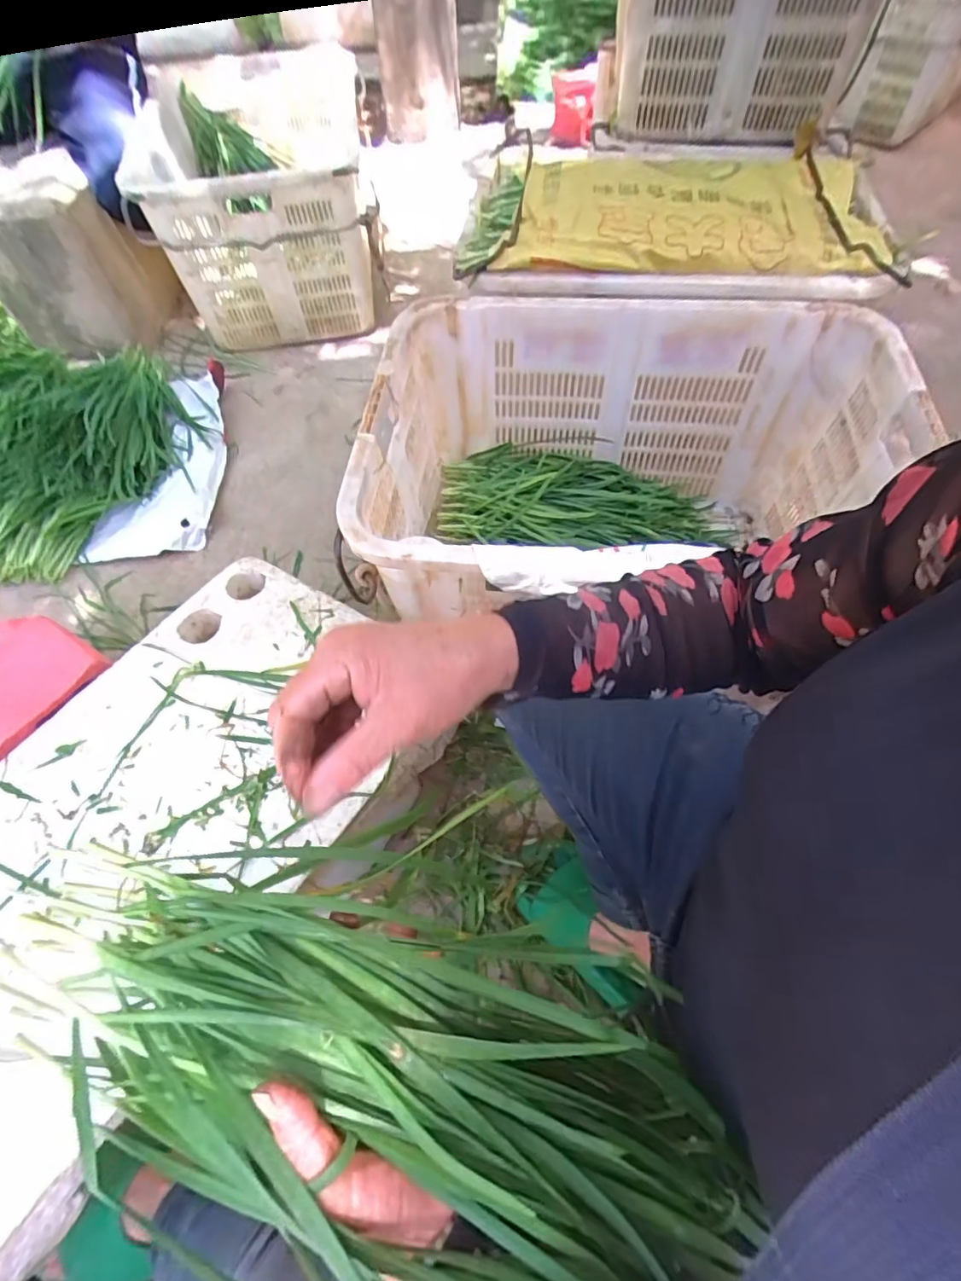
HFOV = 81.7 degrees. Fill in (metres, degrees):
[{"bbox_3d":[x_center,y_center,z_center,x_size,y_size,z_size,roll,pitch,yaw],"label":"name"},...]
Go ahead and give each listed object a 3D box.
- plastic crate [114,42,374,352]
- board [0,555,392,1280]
[{"bbox_3d":[-0.481,-0.994,1.274,0.431,0.401,0.645,-8,61,-4],"label":"plastic crate"},{"bbox_3d":[-0.351,0.188,0.574,0.349,0.043,0.639,29,65,15],"label":"board"}]

